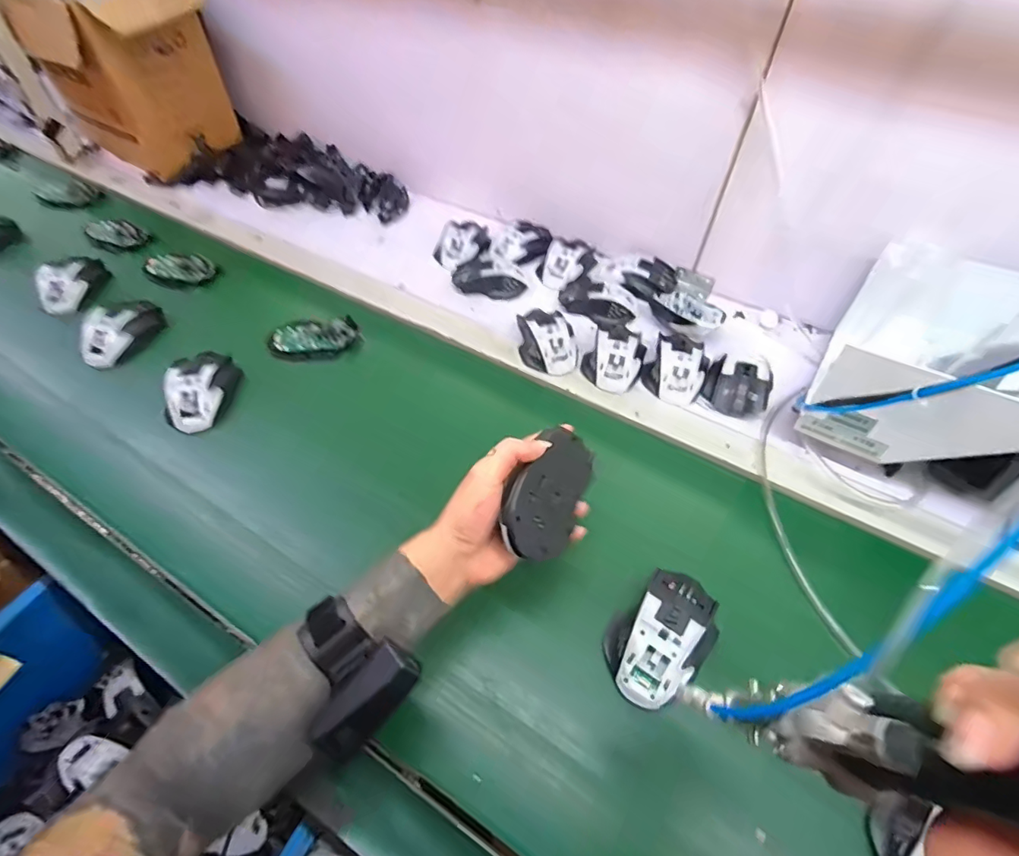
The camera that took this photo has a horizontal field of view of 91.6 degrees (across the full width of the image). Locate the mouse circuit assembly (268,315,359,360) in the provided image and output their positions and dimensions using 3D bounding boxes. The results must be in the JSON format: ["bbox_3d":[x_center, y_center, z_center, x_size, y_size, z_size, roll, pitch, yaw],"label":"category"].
[{"bbox_3d":[-0.260,-0.121,0.659,0.109,0.027,0.056,-10,55,-7],"label":"mouse circuit assembly"}]

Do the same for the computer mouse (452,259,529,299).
[{"bbox_3d":[-0.029,-0.221,0.729,0.106,0.030,0.057,3,55,2],"label":"computer mouse"}]

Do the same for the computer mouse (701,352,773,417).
[{"bbox_3d":[0.278,-0.053,0.600,0.074,0.039,0.081,26,59,17],"label":"computer mouse"}]

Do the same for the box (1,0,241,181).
[{"bbox_3d":[-0.664,-0.631,0.889,0.248,0.247,0.190,23,58,16],"label":"box"}]

